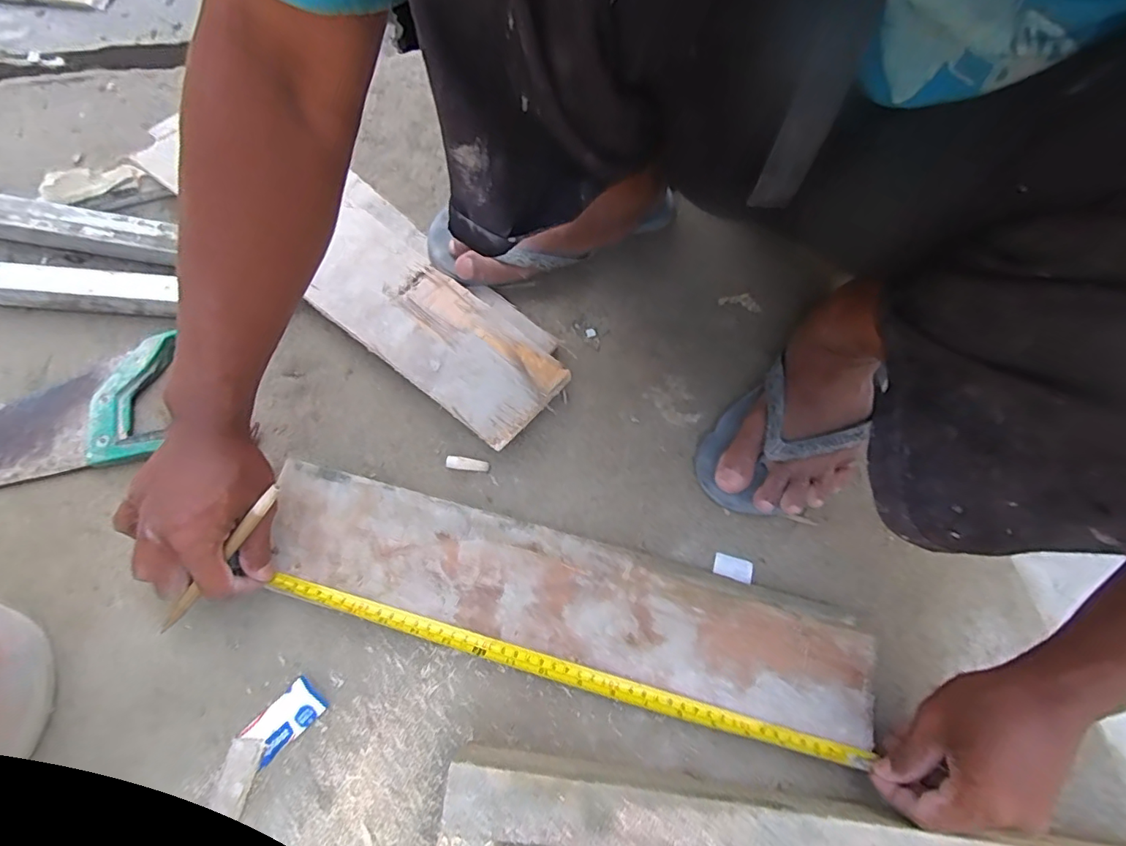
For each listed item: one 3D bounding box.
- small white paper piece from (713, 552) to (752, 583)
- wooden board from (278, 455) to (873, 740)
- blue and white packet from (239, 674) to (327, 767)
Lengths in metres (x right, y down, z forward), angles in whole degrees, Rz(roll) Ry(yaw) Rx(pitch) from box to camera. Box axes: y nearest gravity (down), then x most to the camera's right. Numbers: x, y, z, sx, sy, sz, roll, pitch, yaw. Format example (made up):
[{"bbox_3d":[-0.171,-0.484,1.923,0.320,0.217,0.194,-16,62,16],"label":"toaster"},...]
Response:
[{"bbox_3d":[0.141,0.120,0.432,0.031,0.004,0.019,17,63,5],"label":"small white paper piece"},{"bbox_3d":[0.000,0.133,0.414,0.476,0.014,0.094,15,71,4],"label":"wooden board"},{"bbox_3d":[-0.206,0.219,0.384,0.056,0.007,0.031,-43,77,-14],"label":"blue and white packet"}]

